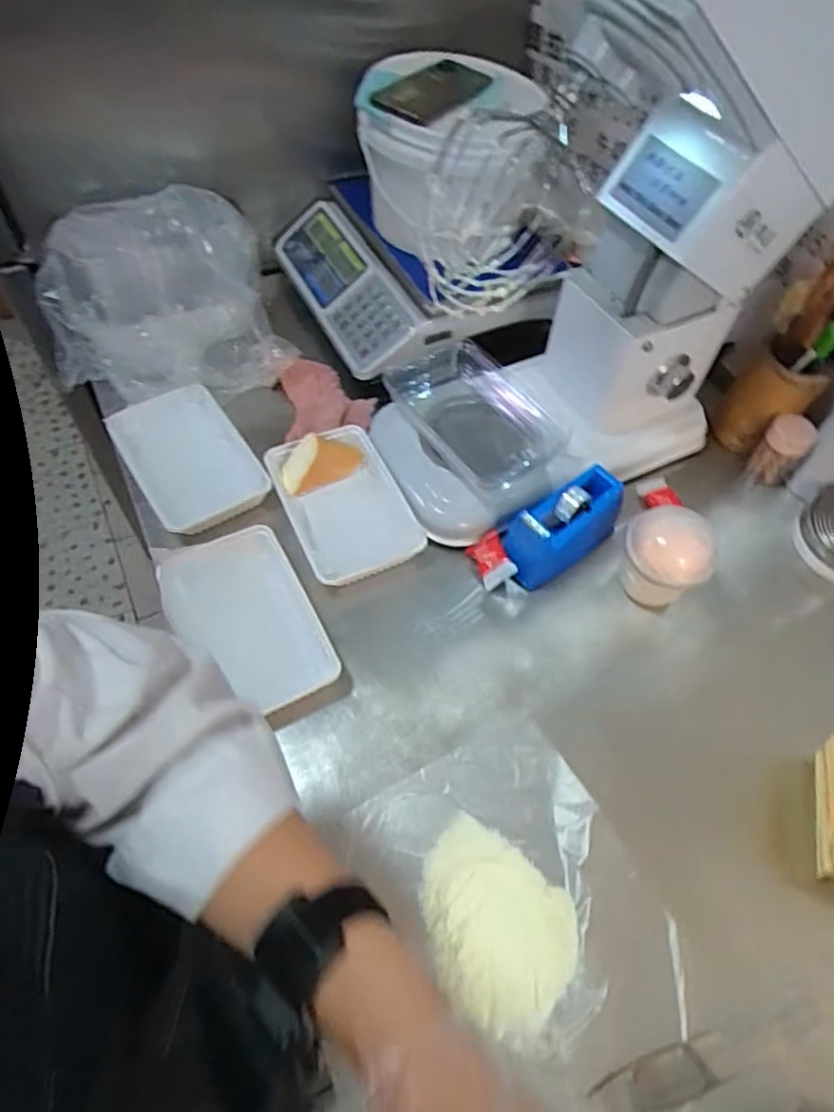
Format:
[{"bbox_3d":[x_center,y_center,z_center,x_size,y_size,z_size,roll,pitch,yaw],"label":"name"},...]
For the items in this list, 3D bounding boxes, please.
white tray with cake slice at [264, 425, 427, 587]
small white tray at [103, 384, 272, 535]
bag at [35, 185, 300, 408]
[{"bbox_3d":[-0.083,-0.065,0.743,0.138,0.062,0.198,-20,60,-16],"label":"white tray with cake slice"},{"bbox_3d":[-0.271,-0.119,0.757,0.131,0.029,0.198,-29,63,-21],"label":"small white tray"},{"bbox_3d":[-0.332,-0.316,0.807,0.282,0.172,0.210,-20,60,-16],"label":"bag"}]

